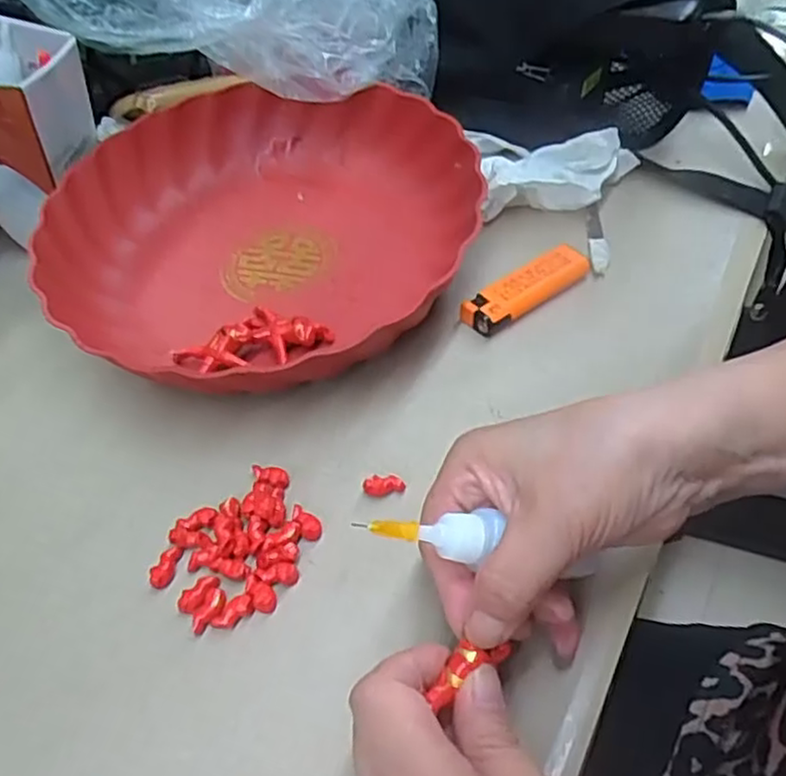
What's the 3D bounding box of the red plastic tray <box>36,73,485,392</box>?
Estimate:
[{"bbox_3d":[-0.079,-0.094,0.409,0.228,0.055,0.234,25,57,23],"label":"red plastic tray"}]

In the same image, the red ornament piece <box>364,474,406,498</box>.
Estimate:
[{"bbox_3d":[-0.004,0.044,0.316,0.019,0.005,0.009,-10,51,-3],"label":"red ornament piece"}]

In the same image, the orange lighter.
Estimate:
[{"bbox_3d":[0.075,-0.055,0.384,0.081,0.011,0.025,-35,56,-22],"label":"orange lighter"}]

